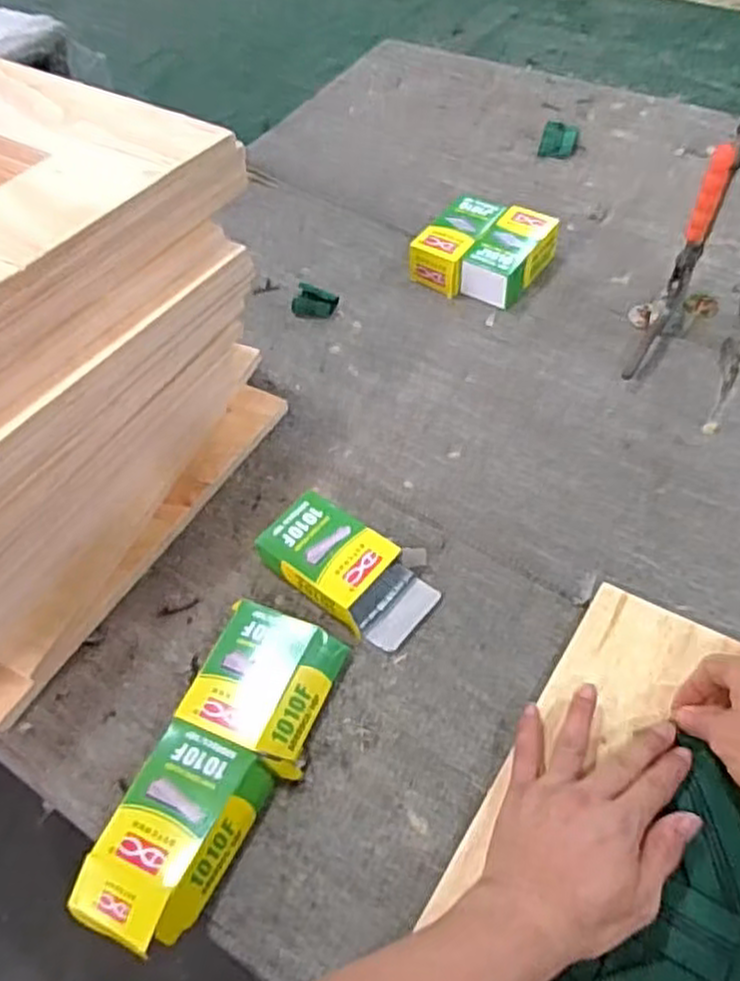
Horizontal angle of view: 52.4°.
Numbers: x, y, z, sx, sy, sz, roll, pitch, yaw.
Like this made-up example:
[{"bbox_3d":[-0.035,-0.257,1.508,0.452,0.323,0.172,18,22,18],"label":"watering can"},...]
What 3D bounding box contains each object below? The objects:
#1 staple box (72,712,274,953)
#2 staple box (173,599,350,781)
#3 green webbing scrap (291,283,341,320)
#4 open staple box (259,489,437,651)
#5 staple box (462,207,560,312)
[{"bbox_3d":[-0.140,0.246,0.537,0.088,0.037,0.142,18,58,18],"label":"staple box"},{"bbox_3d":[-0.085,0.156,0.605,0.104,0.028,0.117,14,56,16],"label":"staple box"},{"bbox_3d":[-0.065,-0.222,0.880,0.050,0.021,0.035,12,56,14],"label":"green webbing scrap"},{"bbox_3d":[-0.017,0.066,0.660,0.151,0.035,0.091,30,62,25],"label":"open staple box"},{"bbox_3d":[0.164,-0.274,0.881,0.069,0.049,0.131,31,62,25],"label":"staple box"}]

